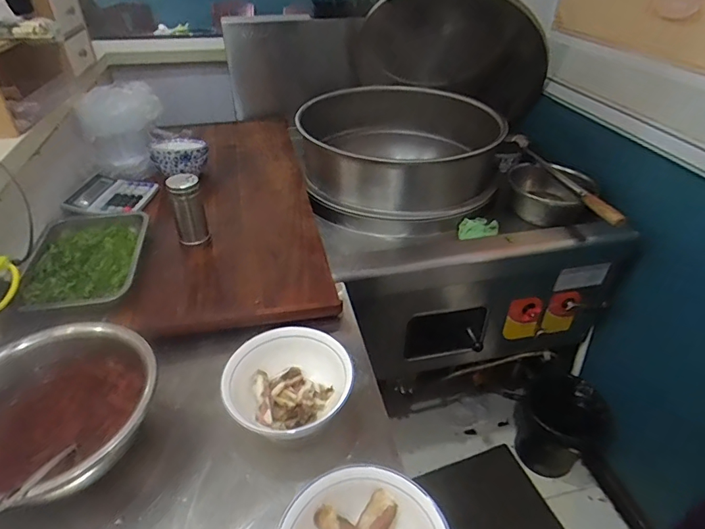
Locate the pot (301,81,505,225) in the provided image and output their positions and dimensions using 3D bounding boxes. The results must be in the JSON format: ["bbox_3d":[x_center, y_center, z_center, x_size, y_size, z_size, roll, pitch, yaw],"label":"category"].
[{"bbox_3d":[0.142,-0.350,1.352,0.588,0.209,0.590,0,37,0],"label":"pot"}]

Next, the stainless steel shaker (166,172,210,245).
[{"bbox_3d":[-0.340,-0.111,0.928,0.062,0.150,0.052,-11,40,-15],"label":"stainless steel shaker"}]

